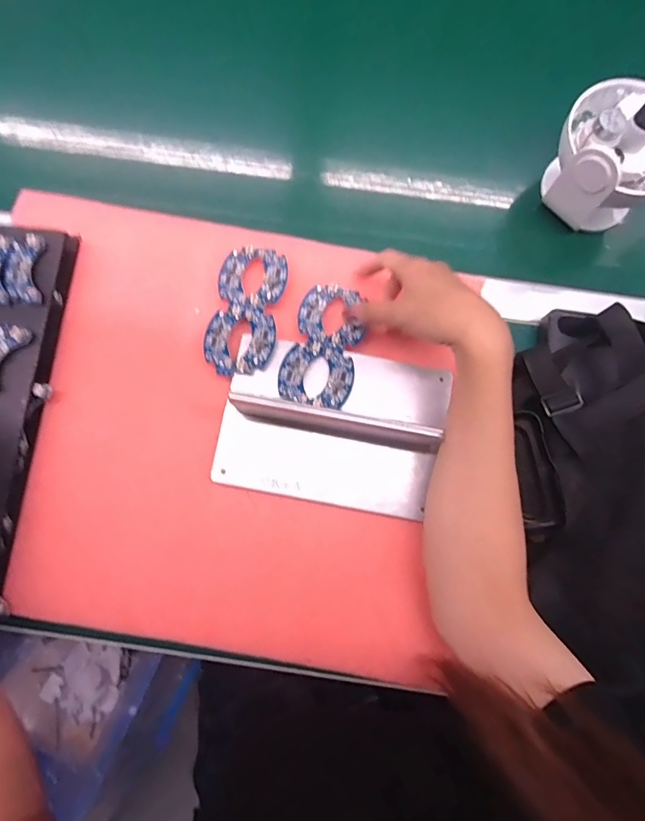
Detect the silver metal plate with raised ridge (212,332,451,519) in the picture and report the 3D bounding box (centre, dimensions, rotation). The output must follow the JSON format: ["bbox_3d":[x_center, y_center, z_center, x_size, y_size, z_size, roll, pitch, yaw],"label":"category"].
[{"bbox_3d":[0.011,0.010,0.396,0.192,0.063,0.139,11,81,1],"label":"silver metal plate with raised ridge"}]

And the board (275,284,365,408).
[{"bbox_3d":[0.002,-0.061,0.416,0.068,0.010,0.125,16,73,3],"label":"board"}]

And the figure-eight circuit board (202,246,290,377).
[{"bbox_3d":[-0.073,-0.096,0.426,0.067,0.010,0.128,10,81,1],"label":"figure-eight circuit board"}]

